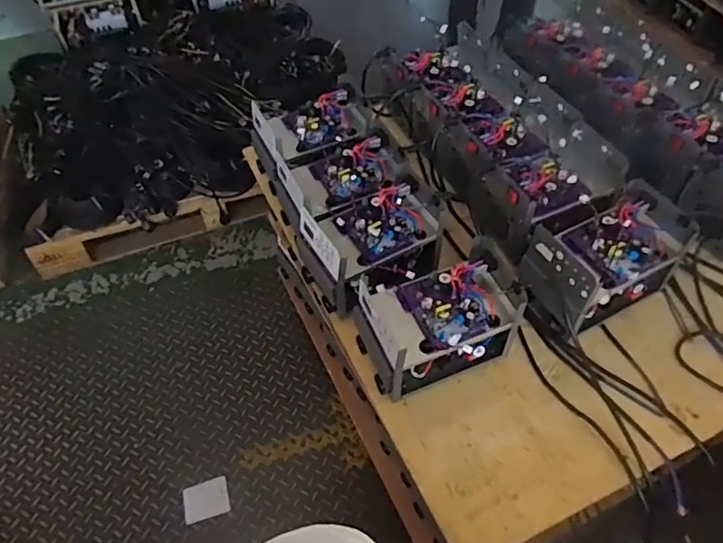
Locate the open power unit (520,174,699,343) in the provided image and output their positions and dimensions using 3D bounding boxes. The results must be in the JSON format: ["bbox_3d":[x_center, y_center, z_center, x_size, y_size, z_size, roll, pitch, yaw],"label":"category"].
[{"bbox_3d":[0.446,-0.016,1.022,0.268,0.170,0.162,-28,55,-16],"label":"open power unit"}]

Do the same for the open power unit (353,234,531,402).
[{"bbox_3d":[0.129,0.093,0.960,0.258,0.159,0.159,-16,52,-8],"label":"open power unit"}]

